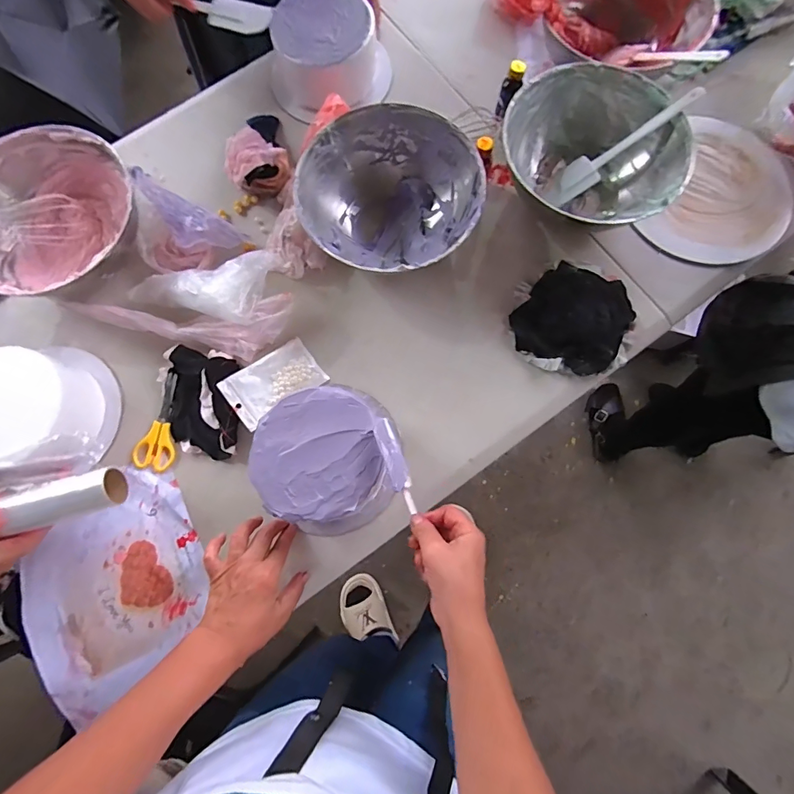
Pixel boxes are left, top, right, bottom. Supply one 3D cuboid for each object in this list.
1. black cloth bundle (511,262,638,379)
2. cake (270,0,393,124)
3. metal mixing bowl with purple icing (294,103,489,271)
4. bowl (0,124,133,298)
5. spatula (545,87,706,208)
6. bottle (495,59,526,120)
[{"bbox_3d":[0.248,-0.113,0.594,0.139,0.026,0.150,31,81,7],"label":"black cloth bundle"},{"bbox_3d":[-0.112,-0.546,0.680,0.194,0.086,0.172,-17,79,-2],"label":"cake"},{"bbox_3d":[-0.002,-0.280,0.600,0.236,0.095,0.215,0,79,1],"label":"metal mixing bowl with purple icing"},{"bbox_3d":[-0.475,-0.241,0.596,0.228,0.084,0.238,0,79,1],"label":"bowl"},{"bbox_3d":[0.310,-0.349,0.596,0.214,0.020,0.047,-33,79,20],"label":"spatula"},{"bbox_3d":[0.167,-0.452,0.628,0.028,0.070,0.023,38,55,8],"label":"bottle"}]

